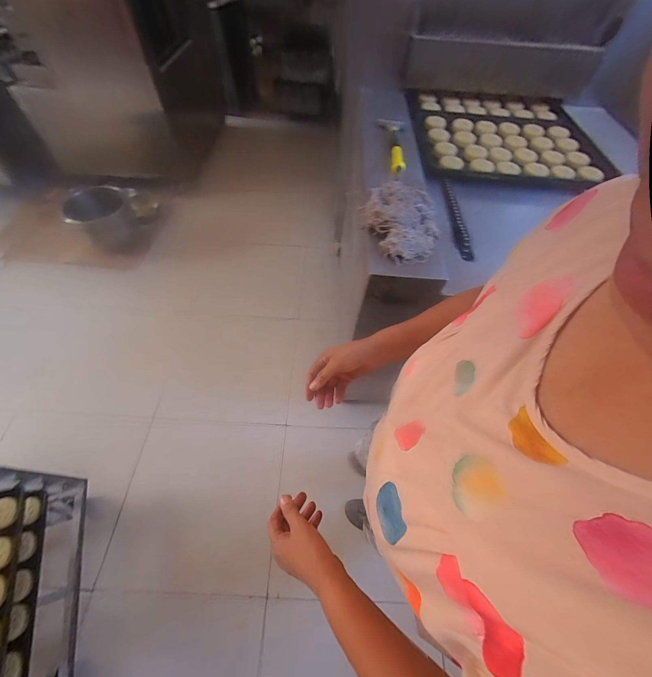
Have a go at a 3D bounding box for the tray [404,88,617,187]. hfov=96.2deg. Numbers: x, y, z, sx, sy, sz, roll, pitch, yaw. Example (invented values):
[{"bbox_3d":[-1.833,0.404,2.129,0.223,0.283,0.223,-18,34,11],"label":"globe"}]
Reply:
[{"bbox_3d":[0.631,-0.739,1.063,0.615,0.041,0.592,2,60,-2],"label":"tray"}]

